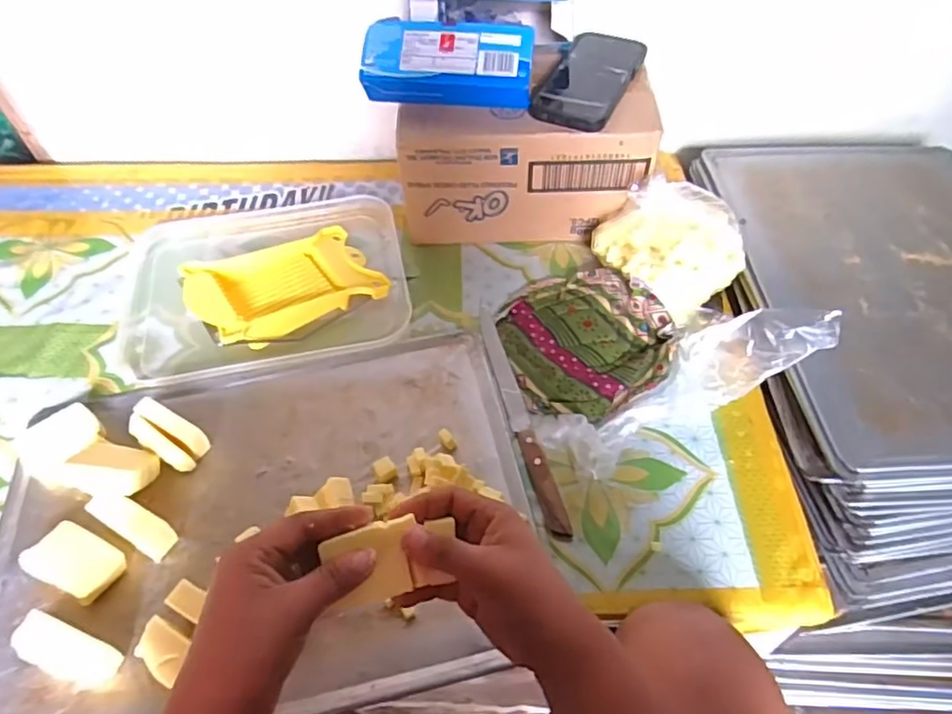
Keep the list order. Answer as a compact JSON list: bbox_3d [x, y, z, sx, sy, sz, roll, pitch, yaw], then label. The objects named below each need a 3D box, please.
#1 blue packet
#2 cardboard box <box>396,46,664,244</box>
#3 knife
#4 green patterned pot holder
[{"bbox_3d":[-0.028,-0.305,0.636,0.174,0.061,0.053,7,54,7],"label":"blue packet"},{"bbox_3d":[0.056,-0.239,0.720,0.273,0.157,0.144,0,54,2],"label":"cardboard box"},{"bbox_3d":[0.040,0.049,0.596,0.023,0.009,0.269,-14,54,-8],"label":"knife"},{"bbox_3d":[0.113,-0.024,0.632,0.164,0.032,0.186,-16,55,-9],"label":"green patterned pot holder"}]

